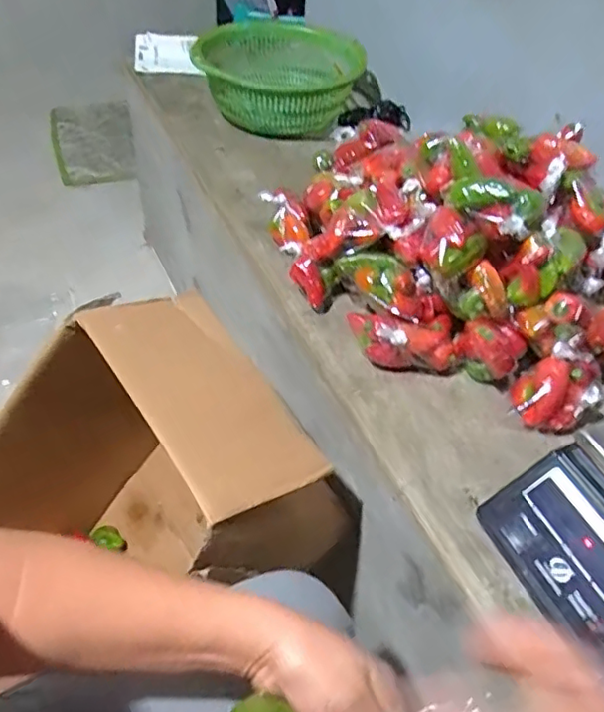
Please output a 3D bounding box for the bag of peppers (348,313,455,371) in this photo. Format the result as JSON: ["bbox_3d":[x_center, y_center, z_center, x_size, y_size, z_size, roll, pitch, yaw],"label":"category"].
[{"bbox_3d":[0.129,-0.027,0.691,0.131,0.052,0.082,-5,49,-9],"label":"bag of peppers"}]

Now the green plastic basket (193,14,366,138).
[{"bbox_3d":[-0.038,-0.526,1.096,0.316,0.110,0.279,-7,49,-11],"label":"green plastic basket"}]

